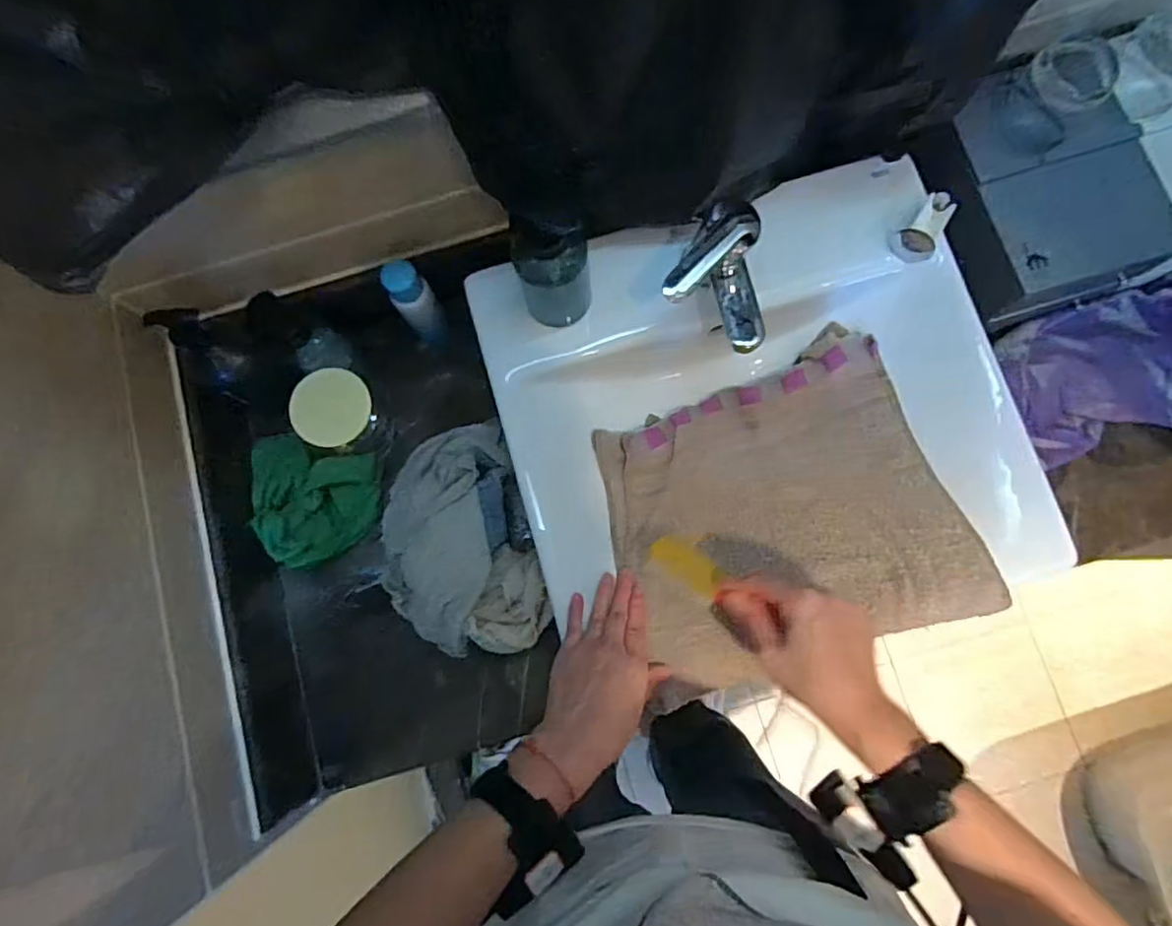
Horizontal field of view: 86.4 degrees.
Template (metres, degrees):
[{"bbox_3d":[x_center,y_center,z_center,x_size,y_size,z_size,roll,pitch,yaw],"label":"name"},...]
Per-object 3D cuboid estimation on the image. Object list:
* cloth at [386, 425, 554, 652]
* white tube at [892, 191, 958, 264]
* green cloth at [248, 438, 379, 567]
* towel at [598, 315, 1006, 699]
[{"bbox_3d":[-0.141,0.084,0.666,0.156,0.078,0.240,-18,80,-1],"label":"cloth"},{"bbox_3d":[0.329,-0.228,0.605,0.036,0.033,0.057,37,84,7],"label":"white tube"},{"bbox_3d":[-0.311,0.040,0.704,0.139,0.039,0.144,-4,80,1],"label":"green cloth"},{"bbox_3d":[0.186,0.040,0.611,0.308,0.092,0.276,-16,80,-1],"label":"towel"}]

